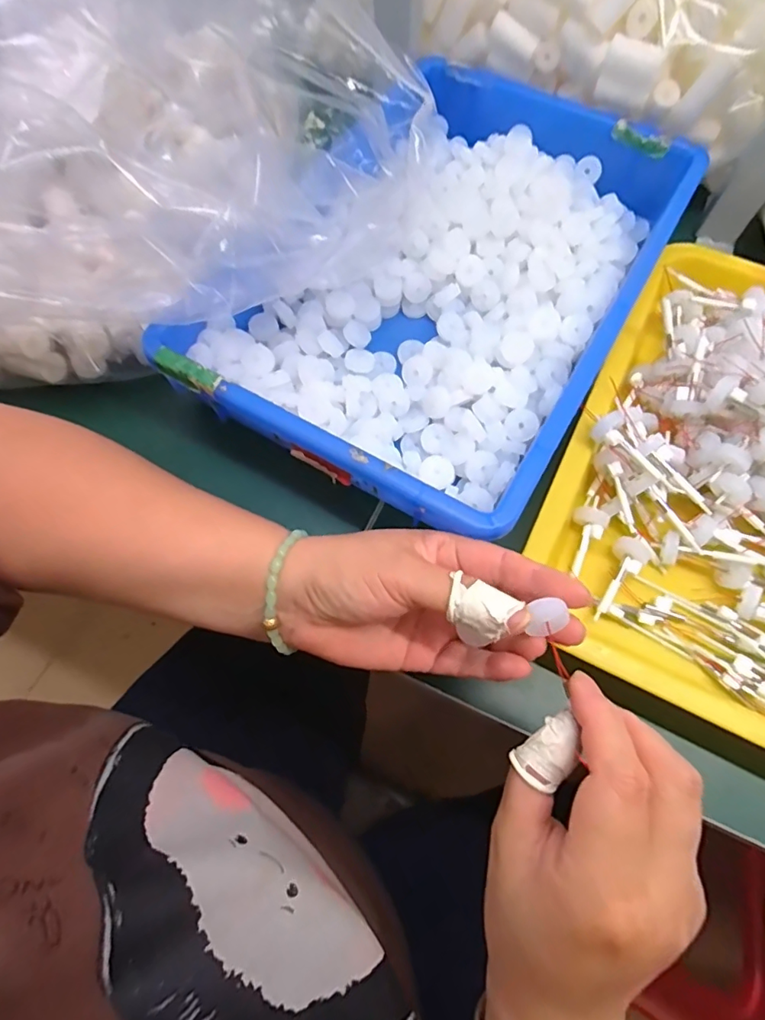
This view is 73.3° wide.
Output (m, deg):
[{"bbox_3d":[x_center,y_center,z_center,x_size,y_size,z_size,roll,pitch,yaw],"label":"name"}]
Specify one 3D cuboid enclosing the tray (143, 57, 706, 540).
[{"bbox_3d":[0.052,-0.172,0.362,0.237,0.063,0.366,30,70,11],"label":"tray"}]

